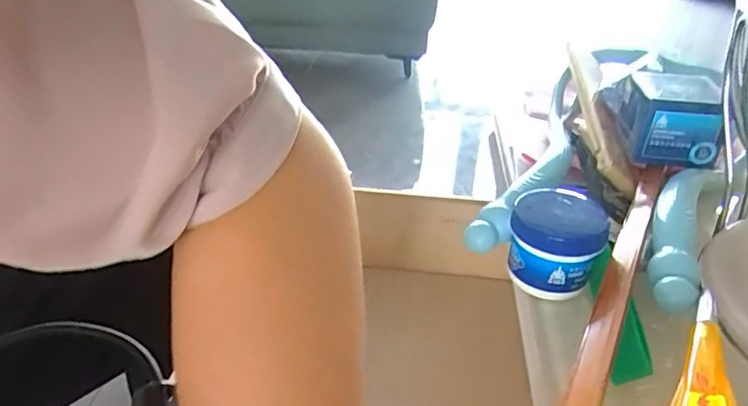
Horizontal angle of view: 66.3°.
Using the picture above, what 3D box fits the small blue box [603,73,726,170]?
[{"bbox_3d":[0.198,-0.064,0.396,0.049,0.053,0.080,2,31,-1],"label":"small blue box"}]

